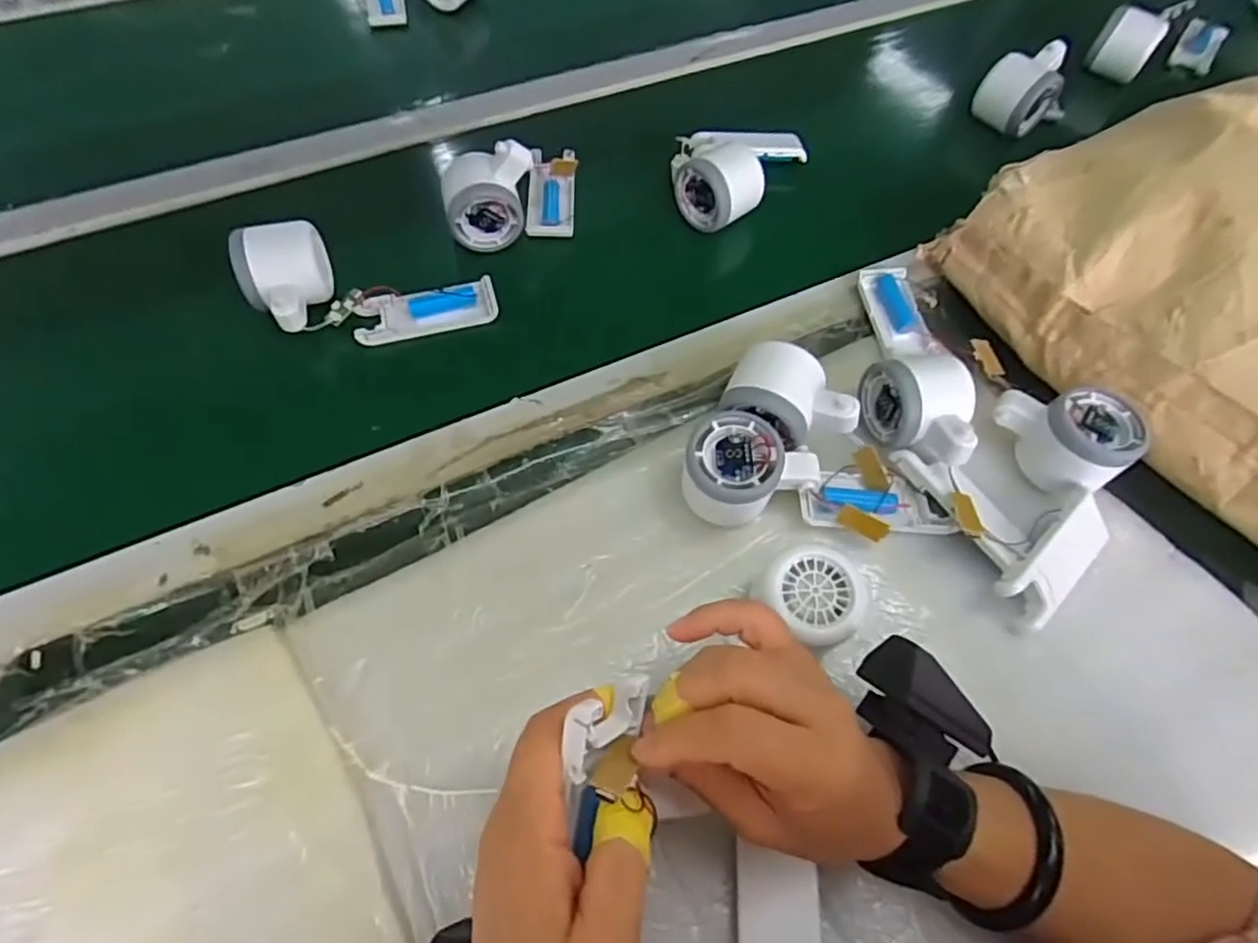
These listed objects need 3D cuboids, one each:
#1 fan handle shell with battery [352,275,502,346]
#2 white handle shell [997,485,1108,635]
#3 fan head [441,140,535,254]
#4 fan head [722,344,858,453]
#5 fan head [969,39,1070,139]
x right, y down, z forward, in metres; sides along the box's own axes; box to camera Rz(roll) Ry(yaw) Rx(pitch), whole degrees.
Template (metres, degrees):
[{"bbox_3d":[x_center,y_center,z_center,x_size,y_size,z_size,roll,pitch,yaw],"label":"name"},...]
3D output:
[{"bbox_3d":[-0.154,-0.123,0.500,0.104,0.014,0.038,-16,62,-11],"label":"fan handle shell with battery"},{"bbox_3d":[0.265,0.053,0.405,0.095,0.016,0.041,-40,103,-19],"label":"white handle shell"},{"bbox_3d":[-0.111,-0.221,0.517,0.068,0.065,0.044,-10,61,-8],"label":"fan head"},{"bbox_3d":[0.105,-0.043,0.433,0.082,0.052,0.058,34,66,17],"label":"fan head"},{"bbox_3d":[0.379,-0.366,0.624,0.076,0.053,0.057,-27,65,-15],"label":"fan head"}]

